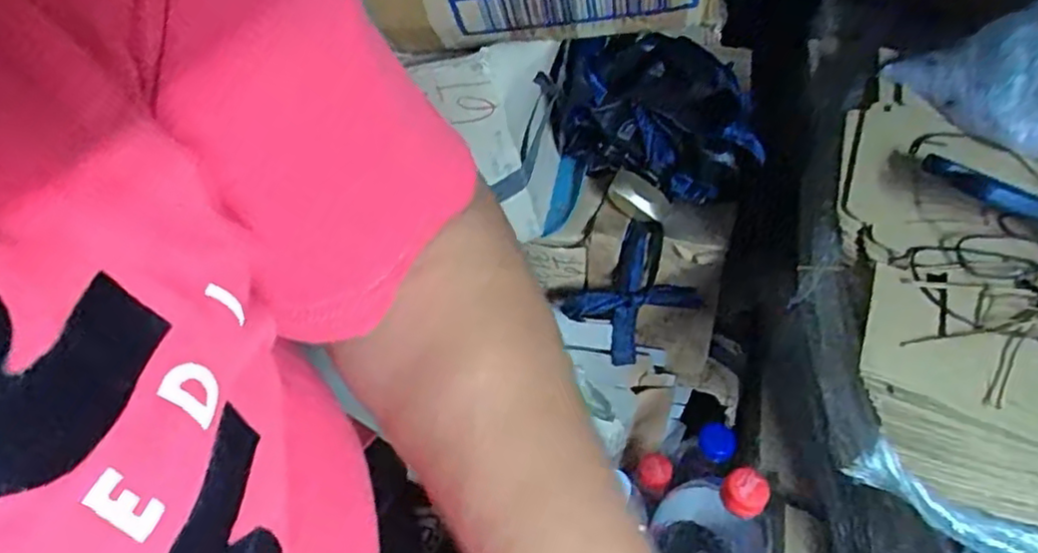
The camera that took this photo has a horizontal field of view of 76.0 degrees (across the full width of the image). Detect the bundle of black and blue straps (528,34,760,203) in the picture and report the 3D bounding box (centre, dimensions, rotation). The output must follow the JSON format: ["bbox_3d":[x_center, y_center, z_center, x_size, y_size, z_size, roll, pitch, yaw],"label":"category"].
[{"bbox_3d":[0.110,-0.128,0.530,0.166,0.121,0.066,28,52,20],"label":"bundle of black and blue straps"}]

